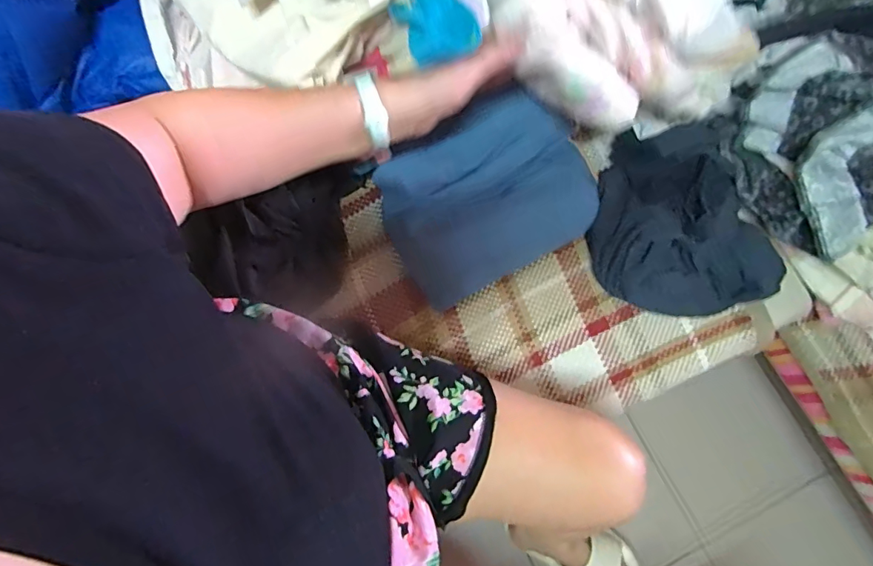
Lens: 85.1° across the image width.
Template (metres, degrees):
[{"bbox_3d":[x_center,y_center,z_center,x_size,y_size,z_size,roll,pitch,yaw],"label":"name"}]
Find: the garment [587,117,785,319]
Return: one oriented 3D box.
[{"bbox_3d":[0.296,-0.080,0.609,0.204,0.090,0.252,-16,77,-5],"label":"garment"}]

